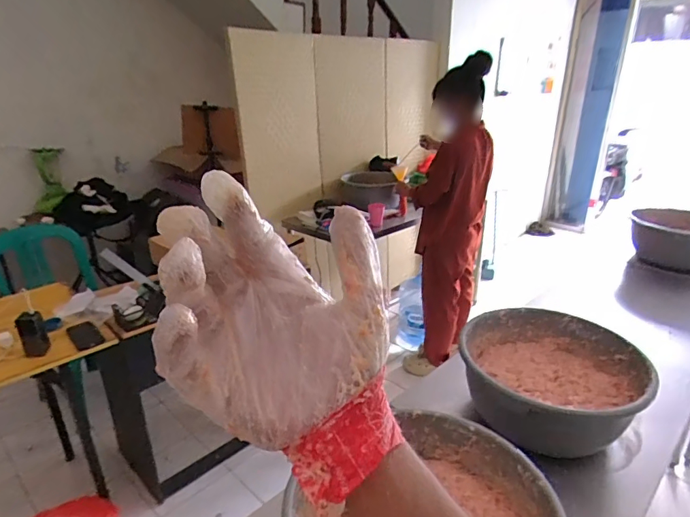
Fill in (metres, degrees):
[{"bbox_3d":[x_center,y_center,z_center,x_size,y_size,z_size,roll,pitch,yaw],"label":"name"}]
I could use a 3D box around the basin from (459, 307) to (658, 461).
[{"bbox_3d":[0.438,0.266,0.977,0.355,0.161,0.363,5,23,12],"label":"basin"}]

